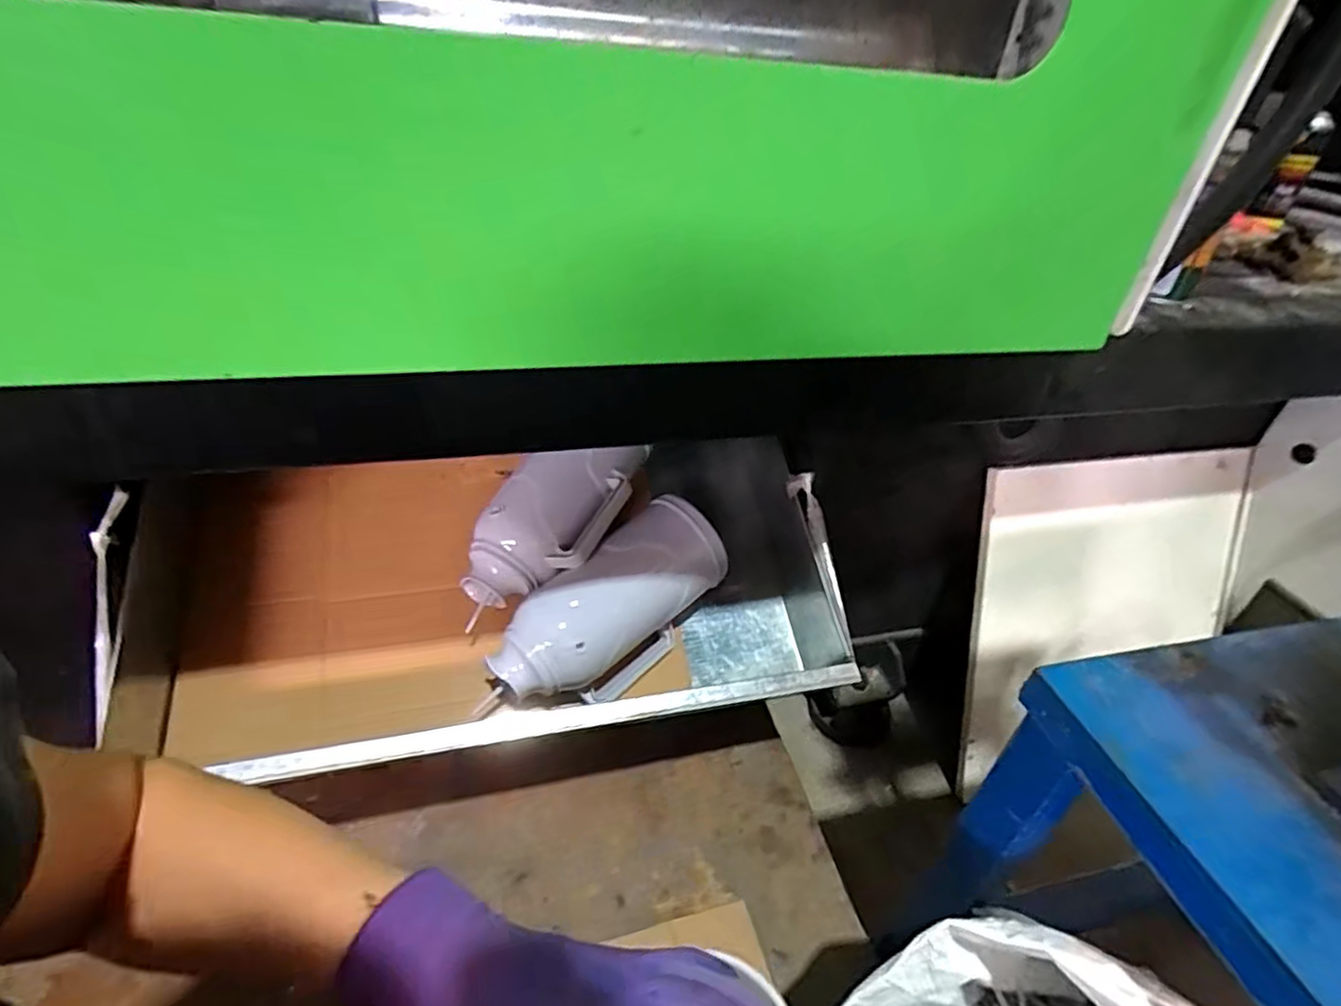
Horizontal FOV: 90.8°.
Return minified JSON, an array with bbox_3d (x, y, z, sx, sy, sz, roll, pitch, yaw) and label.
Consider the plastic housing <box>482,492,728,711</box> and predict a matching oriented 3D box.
[{"bbox_3d":[-0.088,0.159,0.953,0.362,0.201,0.123,-26,46,-35],"label":"plastic housing"}]

